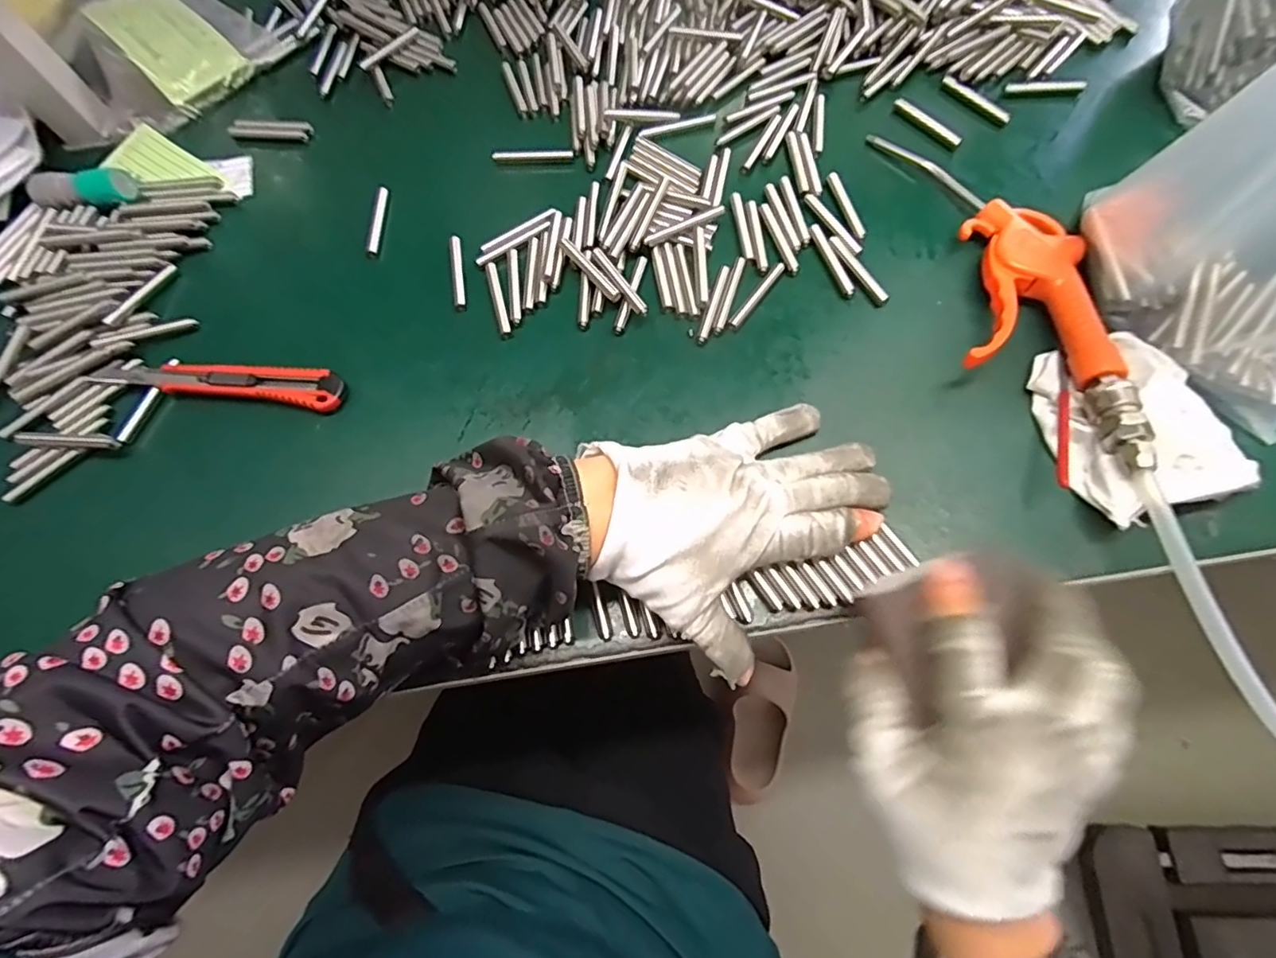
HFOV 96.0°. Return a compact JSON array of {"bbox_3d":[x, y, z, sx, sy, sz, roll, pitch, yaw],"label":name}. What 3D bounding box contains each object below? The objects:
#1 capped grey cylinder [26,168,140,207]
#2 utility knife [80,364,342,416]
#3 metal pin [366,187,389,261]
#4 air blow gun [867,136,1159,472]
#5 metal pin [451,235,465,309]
[{"bbox_3d":[-0.387,-0.201,0.399,0.070,0.017,0.016,-4,69,1],"label":"capped grey cylinder"},{"bbox_3d":[-0.256,-0.061,0.351,0.157,0.010,0.024,7,69,5],"label":"utility knife"},{"bbox_3d":[-0.181,-0.177,0.398,0.008,0.005,0.060,0,68,1],"label":"metal pin"},{"bbox_3d":[0.225,-0.128,0.349,0.099,0.035,0.275,-2,69,2],"label":"air blow gun"},{"bbox_3d":[-0.119,-0.136,0.379,0.005,0.005,0.057,-9,68,-3],"label":"metal pin"}]

